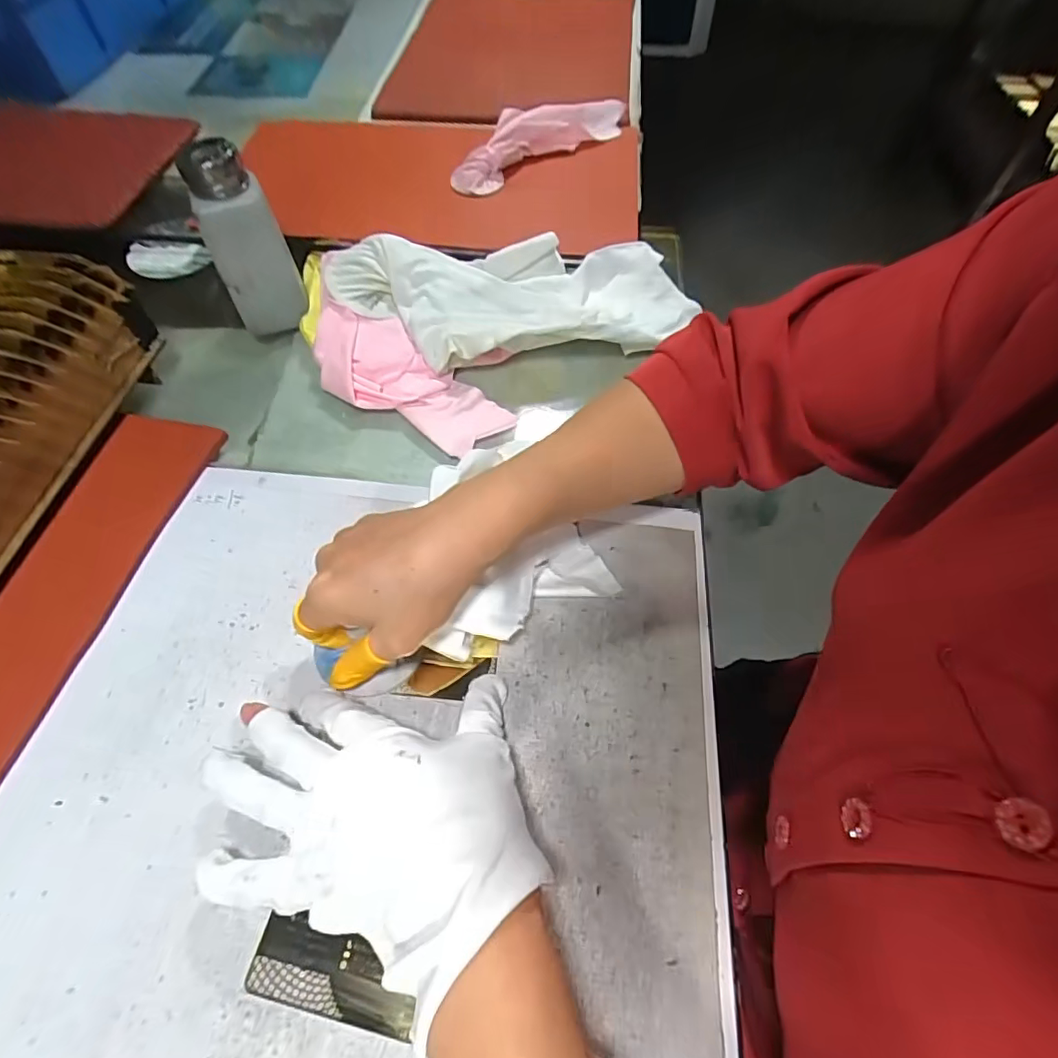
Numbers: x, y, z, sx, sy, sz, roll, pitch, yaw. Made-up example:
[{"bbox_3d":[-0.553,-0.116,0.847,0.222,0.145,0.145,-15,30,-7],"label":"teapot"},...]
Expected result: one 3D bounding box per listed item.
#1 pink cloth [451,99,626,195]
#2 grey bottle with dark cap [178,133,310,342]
[{"bbox_3d":[0.013,-0.375,0.525,0.202,0.042,0.051,-32,63,-18],"label":"pink cloth"},{"bbox_3d":[-0.210,-0.211,0.413,0.052,0.128,0.038,-21,60,-13],"label":"grey bottle with dark cap"}]

